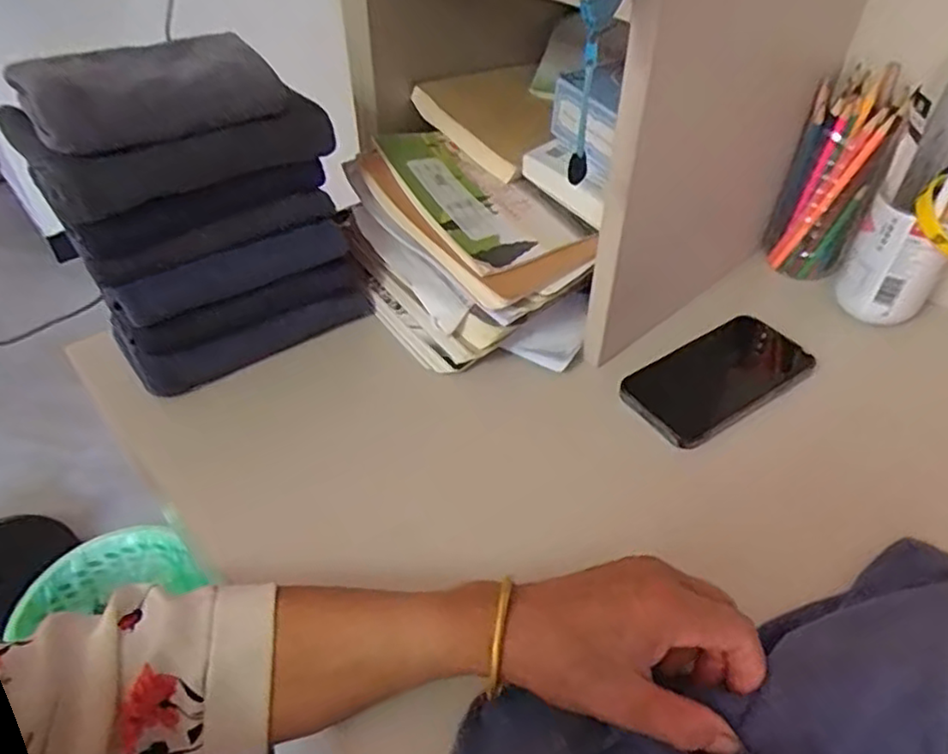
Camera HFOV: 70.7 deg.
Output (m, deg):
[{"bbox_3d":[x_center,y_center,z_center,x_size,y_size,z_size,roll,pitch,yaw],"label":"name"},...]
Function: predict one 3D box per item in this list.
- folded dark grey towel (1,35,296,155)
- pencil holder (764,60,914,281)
[{"bbox_3d":[-0.205,-0.190,0.437,0.154,0.037,0.093,-29,51,-27],"label":"folded dark grey towel"},{"bbox_3d":[0.300,-0.163,0.560,0.070,0.164,0.072,20,48,20],"label":"pencil holder"}]

